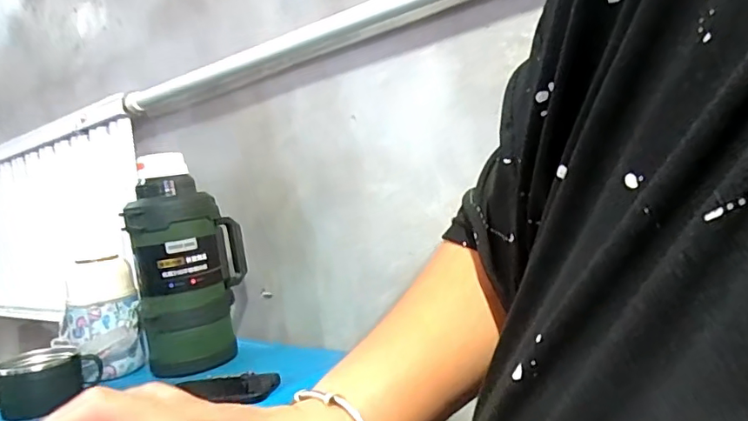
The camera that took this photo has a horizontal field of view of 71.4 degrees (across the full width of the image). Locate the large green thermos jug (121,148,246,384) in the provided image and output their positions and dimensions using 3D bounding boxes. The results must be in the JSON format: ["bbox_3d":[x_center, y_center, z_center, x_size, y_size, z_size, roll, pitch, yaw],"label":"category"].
[{"bbox_3d":[-0.324,0.087,0.916,0.166,0.353,0.157,-5,2,-12],"label":"large green thermos jug"}]

